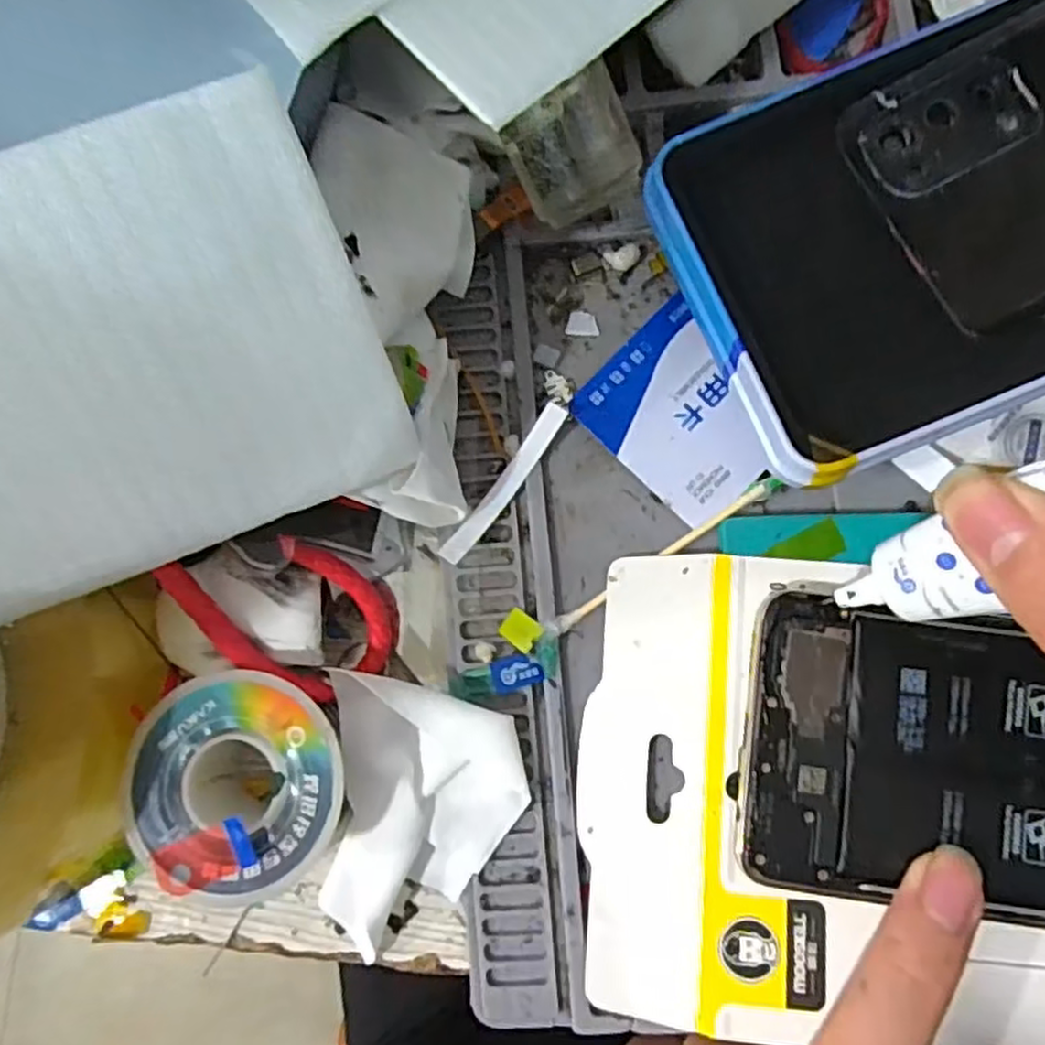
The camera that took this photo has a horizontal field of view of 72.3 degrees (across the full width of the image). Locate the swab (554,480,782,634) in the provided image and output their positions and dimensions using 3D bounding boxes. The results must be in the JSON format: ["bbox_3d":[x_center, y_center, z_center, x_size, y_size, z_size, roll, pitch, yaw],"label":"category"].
[{"bbox_3d":[0.040,0.009,0.197,0.073,0.004,0.004,-33,82,-2],"label":"swab"}]

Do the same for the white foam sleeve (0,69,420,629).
[{"bbox_3d":[-0.117,-0.019,0.148,0.171,0.007,0.083,-18,115,0],"label":"white foam sleeve"}]

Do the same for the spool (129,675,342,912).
[{"bbox_3d":[-0.070,0.064,0.180,0.051,0.019,0.051,0,82,2],"label":"spool"}]

